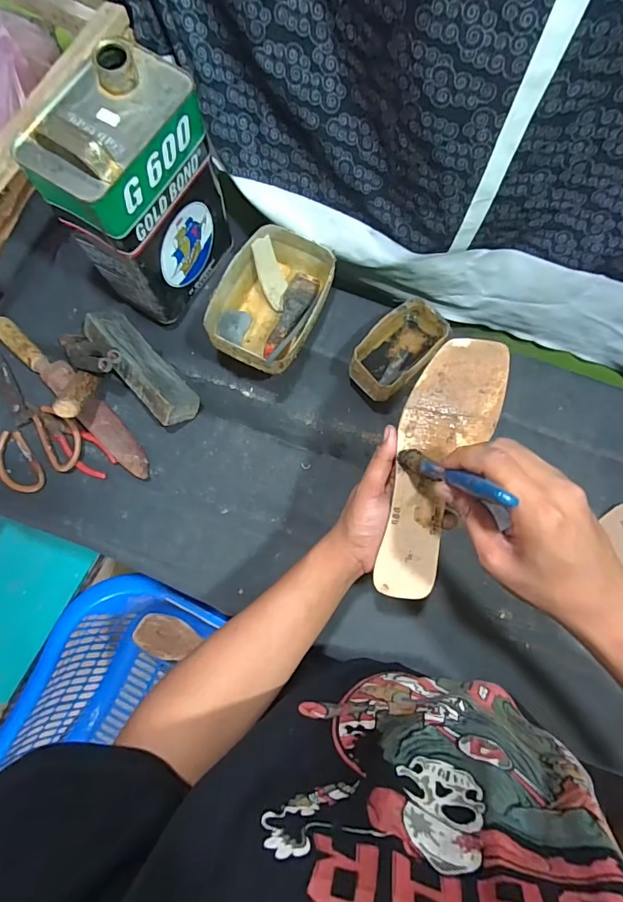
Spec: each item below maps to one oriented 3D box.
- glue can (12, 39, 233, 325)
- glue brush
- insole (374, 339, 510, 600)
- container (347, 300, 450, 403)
[{"bbox_3d":[-0.199,-0.291,0.535,0.114,0.235,0.166,28,77,6],"label":"glue can"},{"bbox_3d":[0.101,0.017,0.344,0.015,0.153,0.013,-28,104,-8],"label":"glue brush"},{"bbox_3d":[0.112,0.017,0.423,0.081,0.010,0.244,20,96,-1],"label":"insole"},{"bbox_3d":[0.112,-0.131,0.605,0.077,0.067,0.132,42,79,9],"label":"container"}]

